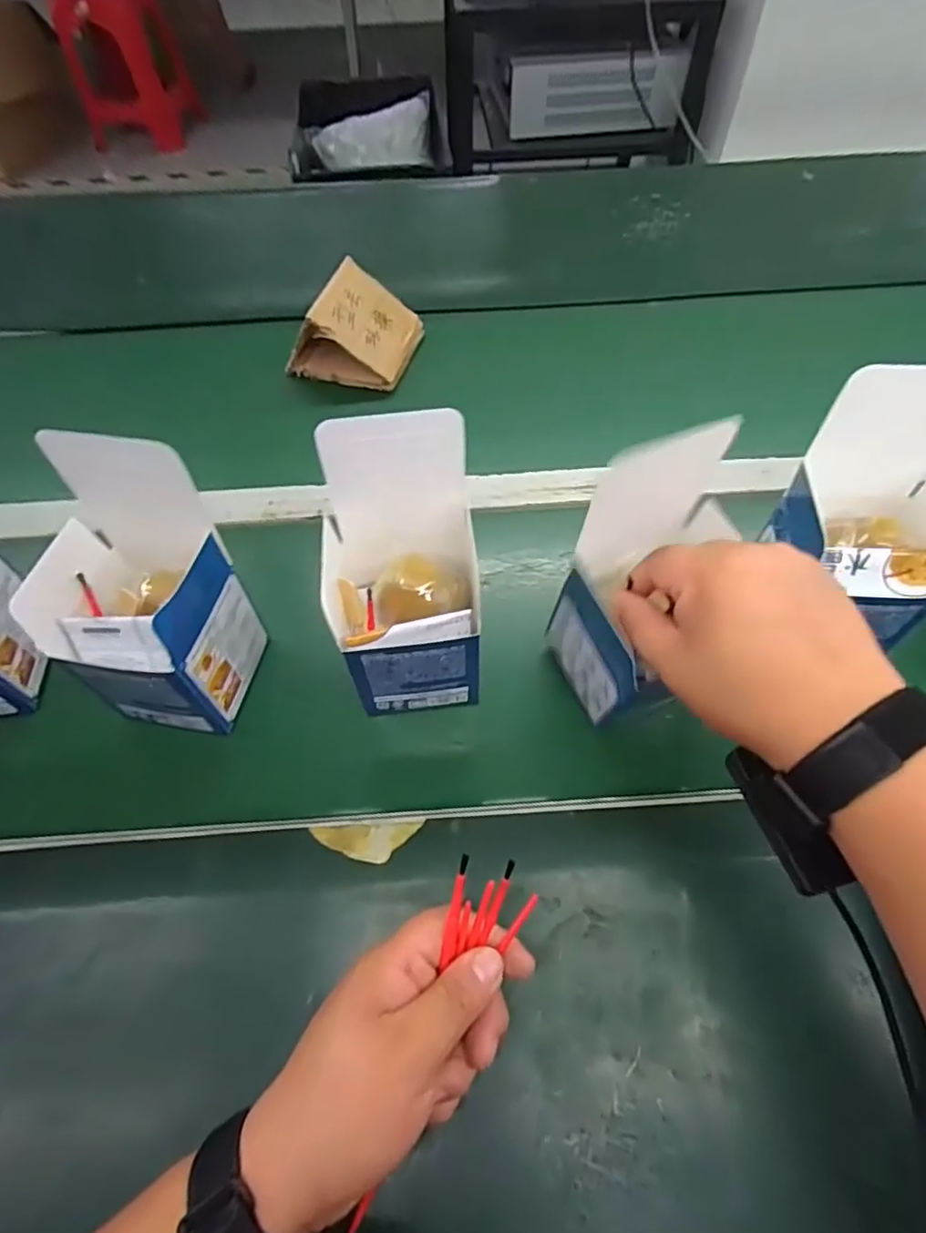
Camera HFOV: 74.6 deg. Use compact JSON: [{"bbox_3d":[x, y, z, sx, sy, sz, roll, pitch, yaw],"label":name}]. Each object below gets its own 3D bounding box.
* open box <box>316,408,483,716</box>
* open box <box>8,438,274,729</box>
[{"bbox_3d":[-0.036,-0.023,0.381,0.099,0.169,0.103,-9,58,-4],"label":"open box"},{"bbox_3d":[-0.197,-0.007,0.368,0.091,0.159,0.093,8,58,7],"label":"open box"}]

